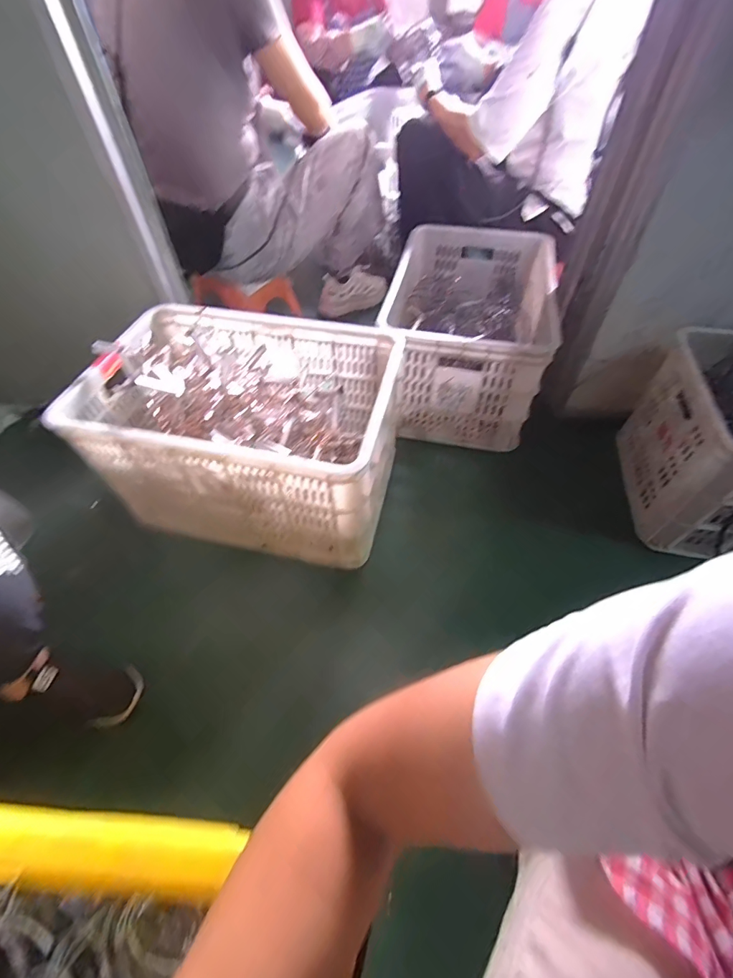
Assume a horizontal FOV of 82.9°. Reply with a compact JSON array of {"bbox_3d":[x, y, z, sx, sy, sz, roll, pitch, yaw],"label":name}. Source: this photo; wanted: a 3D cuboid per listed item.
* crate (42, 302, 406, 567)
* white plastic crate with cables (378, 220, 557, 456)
[{"bbox_3d":[-0.220,-0.116,0.842,0.533,0.312,0.374,9,53,8],"label":"crate"},{"bbox_3d":[0.263,-0.431,1.094,0.354,0.291,0.596,9,53,8],"label":"white plastic crate with cables"}]

